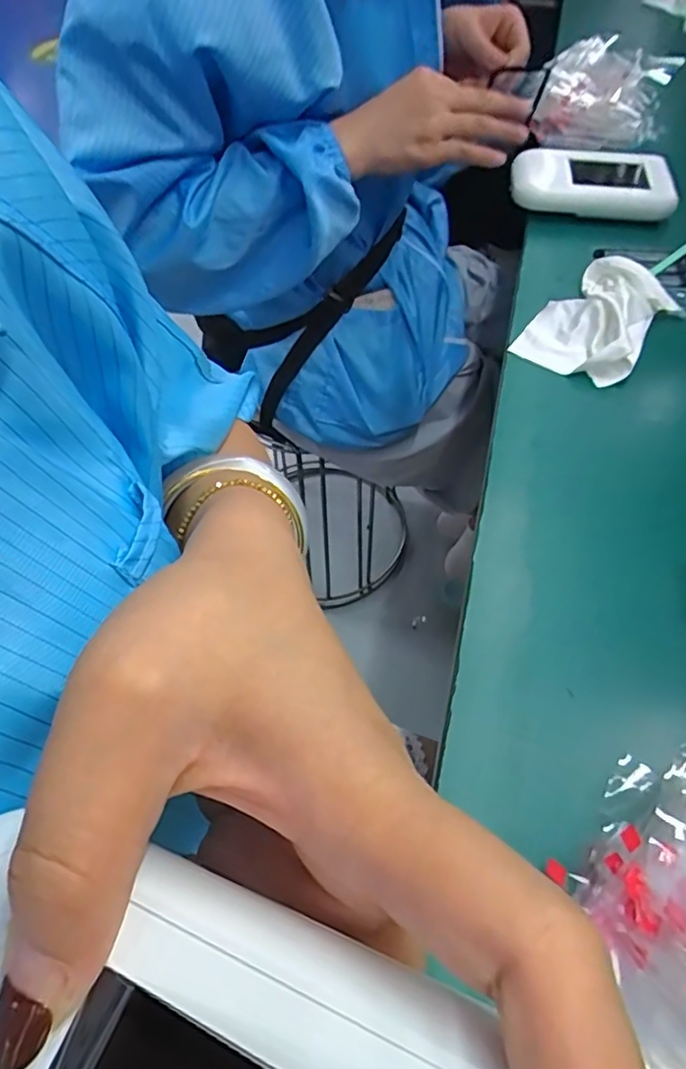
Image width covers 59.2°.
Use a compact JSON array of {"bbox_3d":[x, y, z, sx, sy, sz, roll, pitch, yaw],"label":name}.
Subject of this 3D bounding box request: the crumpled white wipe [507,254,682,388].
[{"bbox_3d":[0.208,-0.174,0.492,0.090,0.037,0.130,32,61,23],"label":"crumpled white wipe"}]

